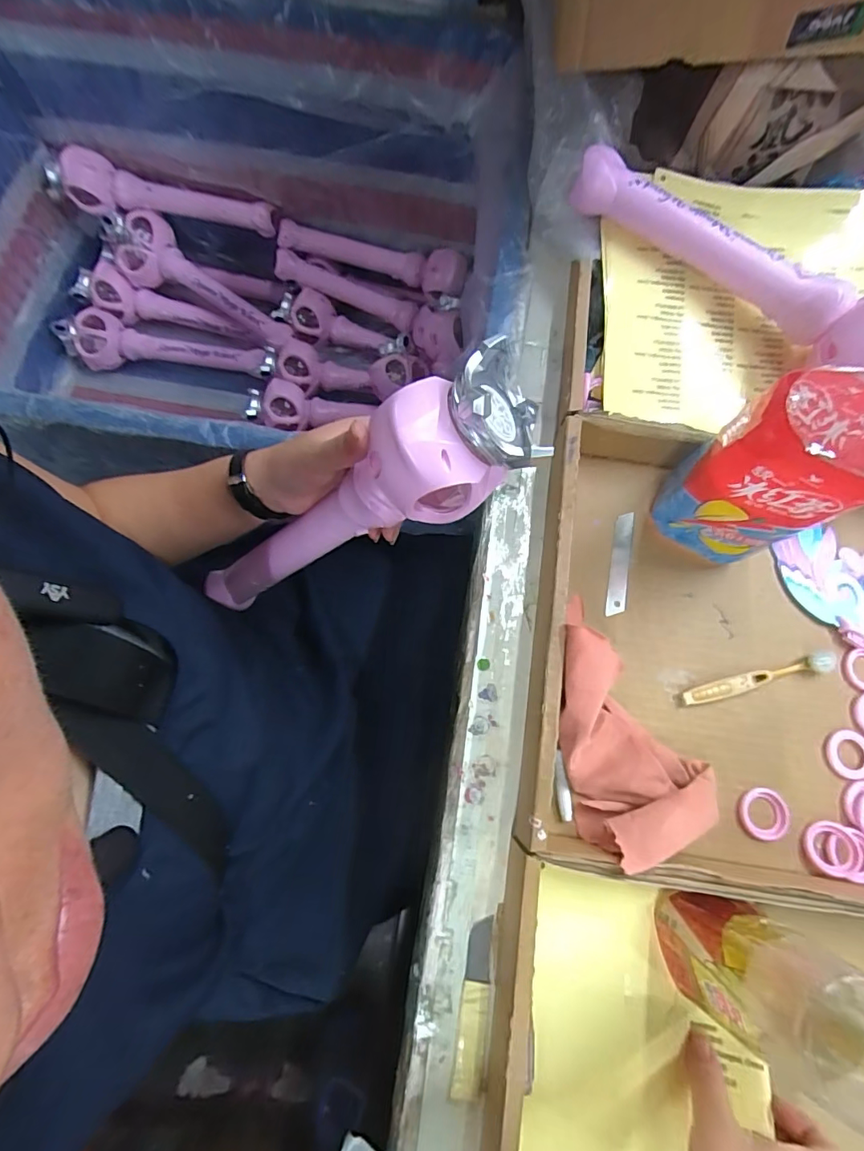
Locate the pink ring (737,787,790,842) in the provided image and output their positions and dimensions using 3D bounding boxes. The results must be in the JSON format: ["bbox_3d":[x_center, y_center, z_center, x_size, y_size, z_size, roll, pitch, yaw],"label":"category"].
[{"bbox_3d":[0.262,0.189,0.388,0.039,0.005,0.037,0,73,-1],"label":"pink ring"}]

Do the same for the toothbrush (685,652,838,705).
[{"bbox_3d":[0.274,0.088,0.415,0.135,0.010,0.017,-13,74,-5],"label":"toothbrush"}]

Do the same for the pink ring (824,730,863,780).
[{"bbox_3d":[0.342,0.147,0.403,0.036,0.005,0.037,0,73,-1],"label":"pink ring"}]

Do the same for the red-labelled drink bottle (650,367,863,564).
[{"bbox_3d":[0.255,-0.075,0.355,0.095,0.220,0.085,-27,76,-9],"label":"red-labelled drink bottle"}]

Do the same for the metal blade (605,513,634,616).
[{"bbox_3d":[0.169,-0.010,0.440,0.017,0.004,0.097,13,75,-4],"label":"metal blade"}]

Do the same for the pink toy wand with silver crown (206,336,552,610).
[{"bbox_3d":[-0.077,-0.046,0.380,0.087,0.342,0.077,8,67,-44],"label":"pink toy wand with silver crown"}]

